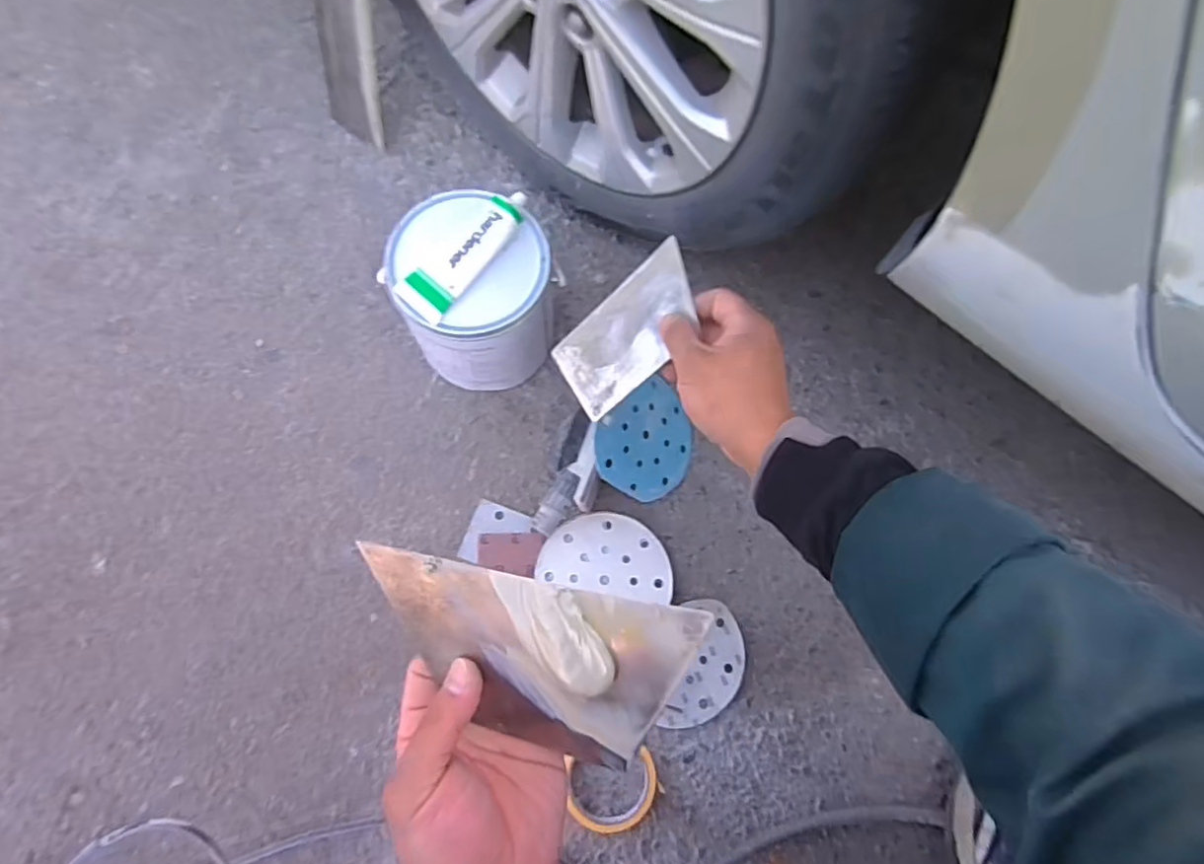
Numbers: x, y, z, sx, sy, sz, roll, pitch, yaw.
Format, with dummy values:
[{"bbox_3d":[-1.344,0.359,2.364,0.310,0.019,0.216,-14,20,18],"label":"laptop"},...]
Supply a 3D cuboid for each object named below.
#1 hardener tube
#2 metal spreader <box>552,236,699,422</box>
[{"bbox_3d":[-0.132,-0.165,0.574,0.049,0.020,0.130,38,77,7],"label":"hardener tube"},{"bbox_3d":[0.022,-0.077,0.498,0.141,0.008,0.075,-38,76,34],"label":"metal spreader"}]

